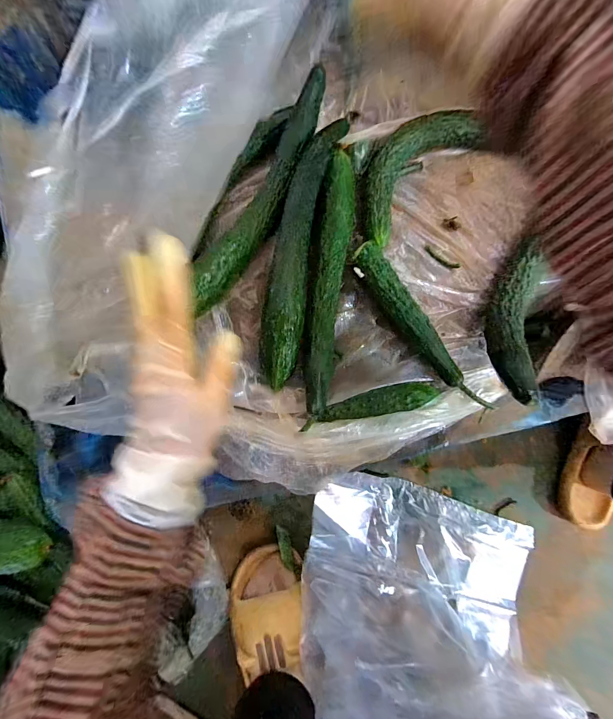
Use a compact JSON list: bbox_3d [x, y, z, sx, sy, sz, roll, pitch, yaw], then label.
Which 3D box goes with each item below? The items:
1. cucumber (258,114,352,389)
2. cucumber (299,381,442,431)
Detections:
[{"bbox_3d":[-0.007,-0.109,0.334,0.042,0.031,0.270,13,85,-2],"label":"cucumber"},{"bbox_3d":[0.065,0.042,0.321,0.139,0.026,0.026,-11,86,-4],"label":"cucumber"}]

